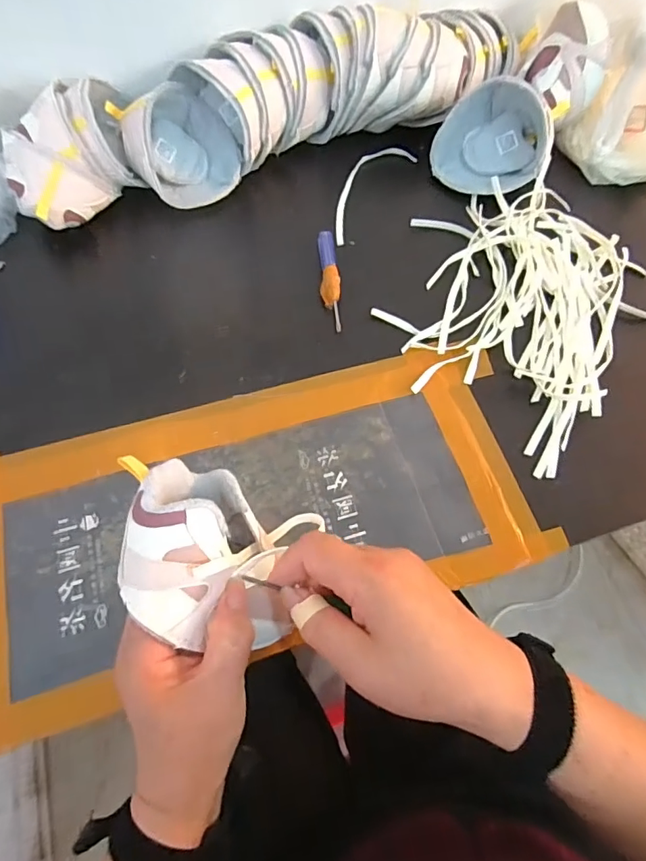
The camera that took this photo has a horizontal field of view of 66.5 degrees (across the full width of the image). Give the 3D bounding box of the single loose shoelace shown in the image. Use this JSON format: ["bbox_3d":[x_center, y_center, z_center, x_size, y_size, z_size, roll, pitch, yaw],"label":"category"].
[{"bbox_3d":[0.042,-0.269,0.553,0.056,0.012,0.160,32,70,12],"label":"single loose shoelace"}]

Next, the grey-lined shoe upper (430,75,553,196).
[{"bbox_3d":[0.183,-0.315,0.531,0.119,0.071,0.103,13,65,6],"label":"grey-lined shoe upper"}]

